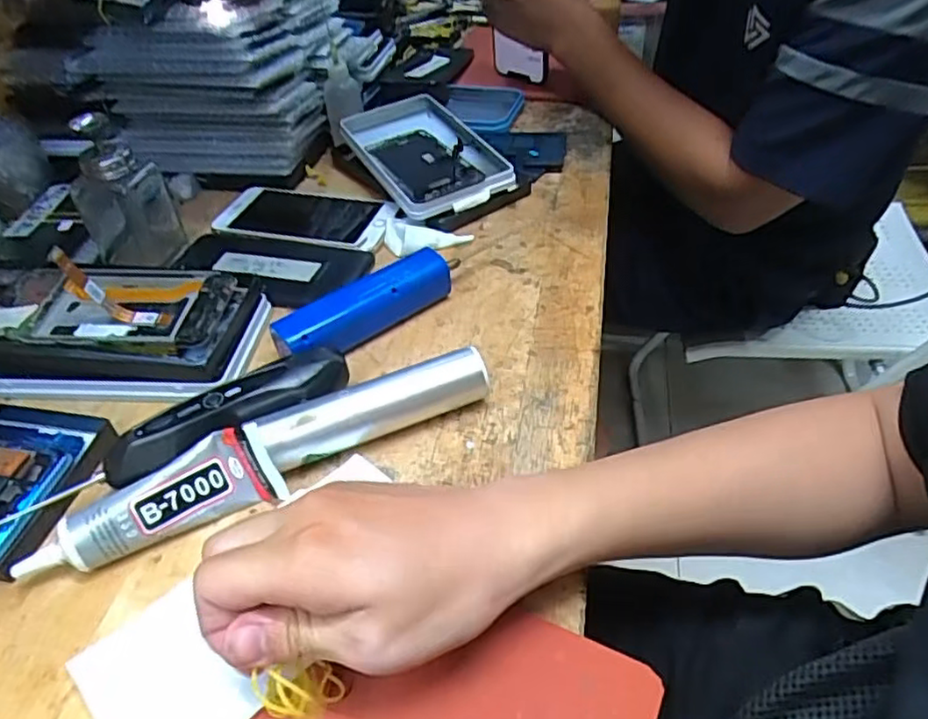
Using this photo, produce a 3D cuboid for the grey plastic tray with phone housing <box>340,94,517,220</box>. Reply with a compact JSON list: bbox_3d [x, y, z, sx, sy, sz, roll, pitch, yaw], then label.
[{"bbox_3d":[-0.039,-0.196,0.605,0.104,0.026,0.192,-26,48,-13],"label":"grey plastic tray with phone housing"}]

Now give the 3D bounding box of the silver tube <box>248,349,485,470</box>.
[{"bbox_3d":[-0.051,0.029,0.390,0.133,0.032,0.026,-18,45,-15],"label":"silver tube"}]

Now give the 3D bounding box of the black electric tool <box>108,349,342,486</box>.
[{"bbox_3d":[-0.133,0.036,0.381,0.139,0.030,0.035,-26,47,-22],"label":"black electric tool"}]

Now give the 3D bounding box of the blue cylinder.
[{"bbox_3d":[-0.067,-0.037,0.457,0.126,0.032,0.028,-31,50,-26],"label":"blue cylinder"}]

